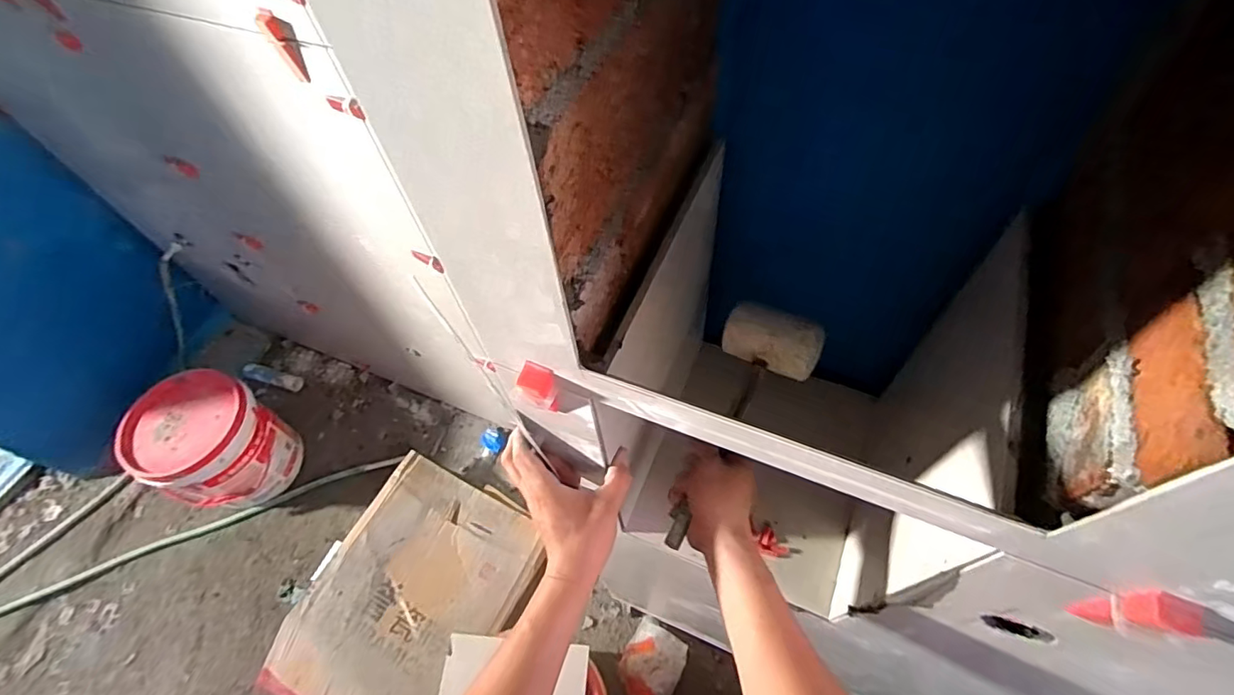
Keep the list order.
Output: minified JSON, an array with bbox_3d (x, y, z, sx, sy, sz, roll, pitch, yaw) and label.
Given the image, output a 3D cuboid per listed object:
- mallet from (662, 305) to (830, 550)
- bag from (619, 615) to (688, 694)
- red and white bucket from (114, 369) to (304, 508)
[{"bbox_3d":[0.121,0.084,0.584,0.104,0.055,0.271,24,73,18],"label":"mallet"},{"bbox_3d":[0.082,0.772,1.330,0.143,0.072,0.178,28,64,20],"label":"bag"},{"bbox_3d":[-1.131,0.275,1.545,0.304,0.356,0.298,-2,58,3],"label":"red and white bucket"}]

